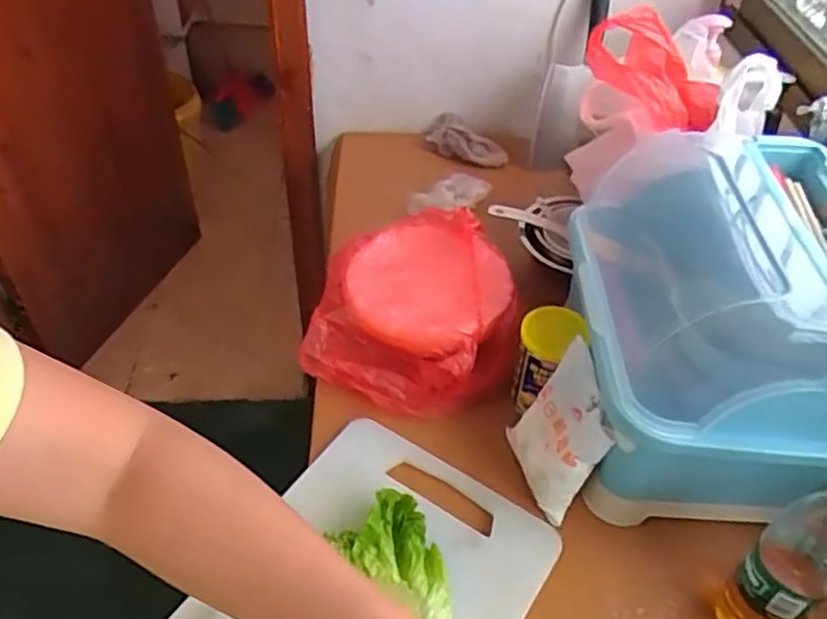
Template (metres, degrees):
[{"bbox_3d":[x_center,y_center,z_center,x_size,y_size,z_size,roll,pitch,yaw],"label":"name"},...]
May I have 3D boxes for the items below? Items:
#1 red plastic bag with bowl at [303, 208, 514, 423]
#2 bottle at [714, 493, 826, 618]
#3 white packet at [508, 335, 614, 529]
[{"bbox_3d":[0.004,-0.002,0.888,0.236,0.092,0.262,9,45,5],"label":"red plastic bag with bowl"},{"bbox_3d":[0.320,0.211,0.593,0.061,0.229,0.062,-29,53,-28],"label":"bottle"},{"bbox_3d":[0.146,0.128,0.726,0.060,0.144,0.115,-4,45,-8],"label":"white packet"}]

